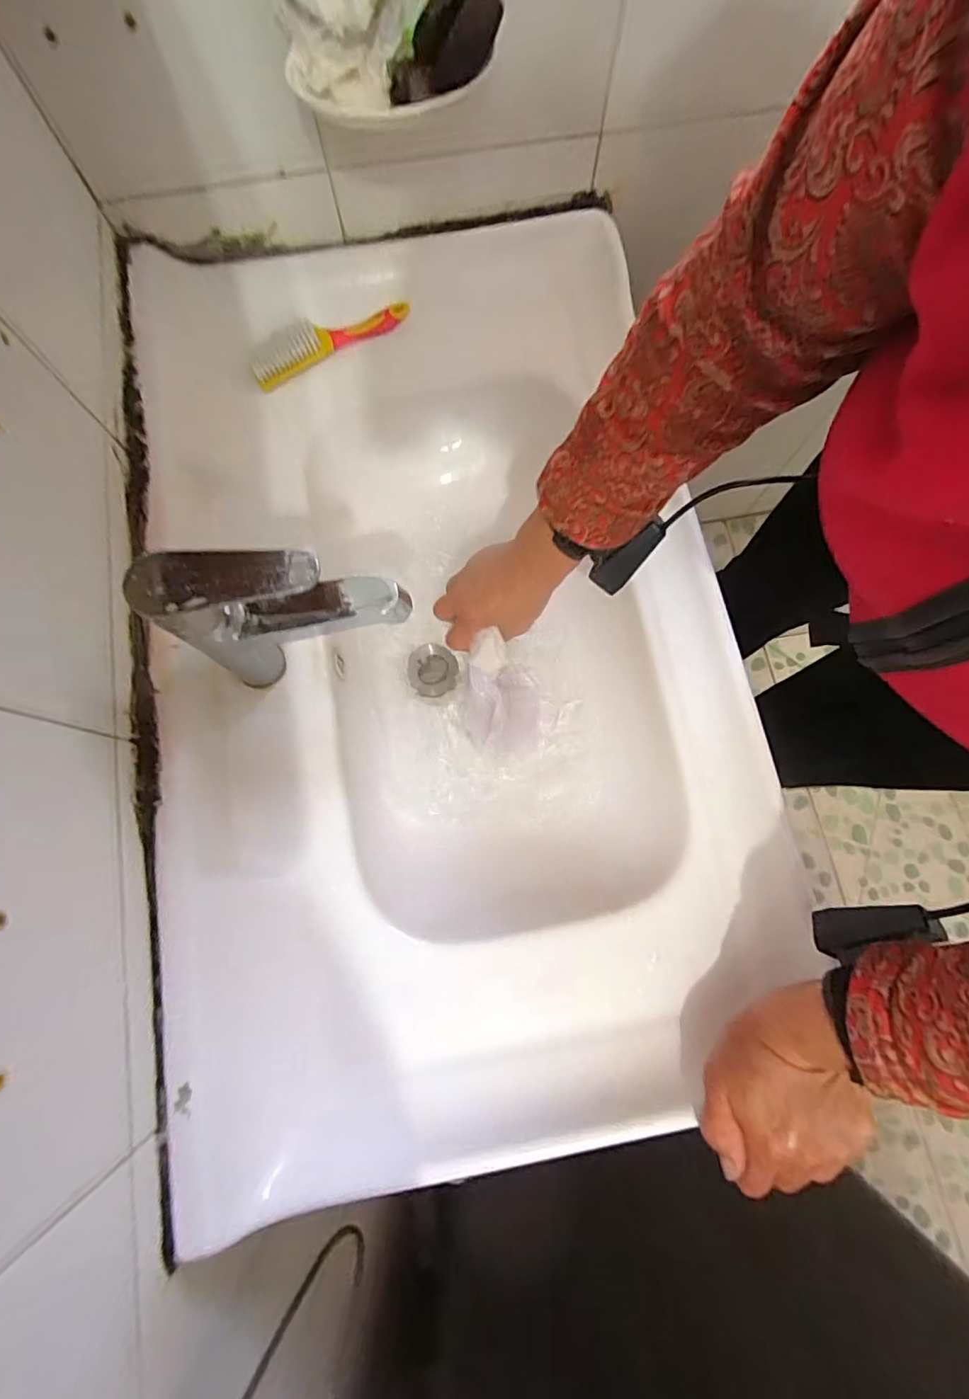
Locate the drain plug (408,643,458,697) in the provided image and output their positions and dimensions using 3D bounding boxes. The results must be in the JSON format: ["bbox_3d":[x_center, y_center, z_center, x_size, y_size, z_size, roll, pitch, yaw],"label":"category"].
[{"bbox_3d":[-0.059,-0.036,0.624,0.054,0.018,0.062,-6,77,-2],"label":"drain plug"}]

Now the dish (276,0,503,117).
[{"bbox_3d":[-0.068,-0.475,0.388,0.149,0.051,0.105,-13,78,-3],"label":"dish"}]

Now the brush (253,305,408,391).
[{"bbox_3d":[-0.159,-0.374,0.565,0.174,0.036,0.032,-36,80,-8],"label":"brush"}]

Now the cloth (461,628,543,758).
[{"bbox_3d":[0.020,-0.001,0.558,0.080,0.082,0.097,10,77,2],"label":"cloth"}]

